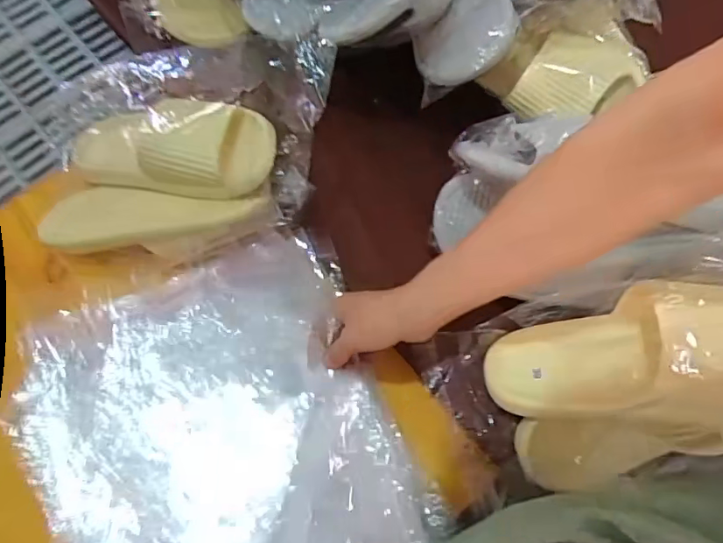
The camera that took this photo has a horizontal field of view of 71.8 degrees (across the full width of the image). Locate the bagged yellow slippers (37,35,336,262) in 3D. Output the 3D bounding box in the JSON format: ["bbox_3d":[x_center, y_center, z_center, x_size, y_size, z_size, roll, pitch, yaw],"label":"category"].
[{"bbox_3d":[-0.188,-0.115,0.501,0.311,0.156,0.180,4,73,0],"label":"bagged yellow slippers"}]

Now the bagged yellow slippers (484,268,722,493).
[{"bbox_3d":[0.263,0.093,0.422,0.287,0.102,0.154,-22,66,18],"label":"bagged yellow slippers"}]

